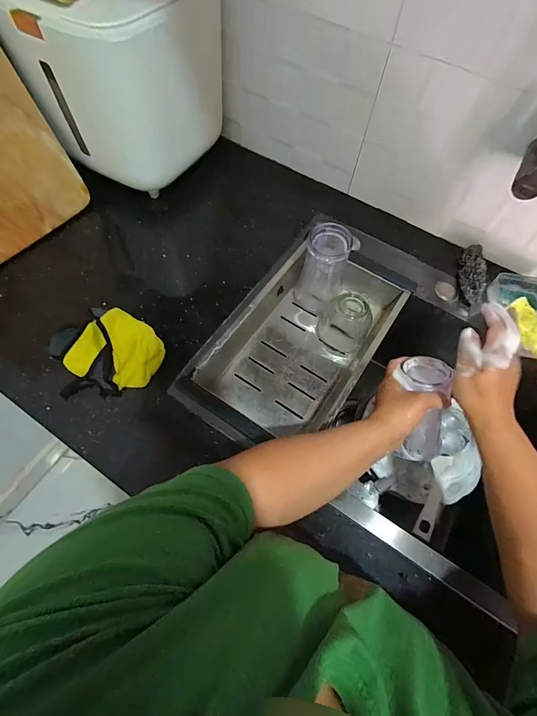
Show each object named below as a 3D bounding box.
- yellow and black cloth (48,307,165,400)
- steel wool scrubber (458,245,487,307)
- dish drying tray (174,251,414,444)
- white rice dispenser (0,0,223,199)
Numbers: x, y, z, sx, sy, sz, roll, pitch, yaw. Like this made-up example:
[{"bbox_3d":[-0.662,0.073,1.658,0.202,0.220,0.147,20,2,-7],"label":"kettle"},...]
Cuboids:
[{"bbox_3d":[-0.220,-0.006,0.467,0.142,0.050,0.103,-12,65,-10],"label":"yellow and black cloth"},{"bbox_3d":[0.336,-0.142,0.571,0.036,0.034,0.126,11,63,2],"label":"steel wool scrubber"},{"bbox_3d":[0.054,-0.028,0.541,0.199,0.057,0.373,33,66,12],"label":"dish drying tray"},{"bbox_3d":[-0.229,-0.448,0.557,0.210,0.228,0.252,29,65,10],"label":"white rice dispenser"}]

